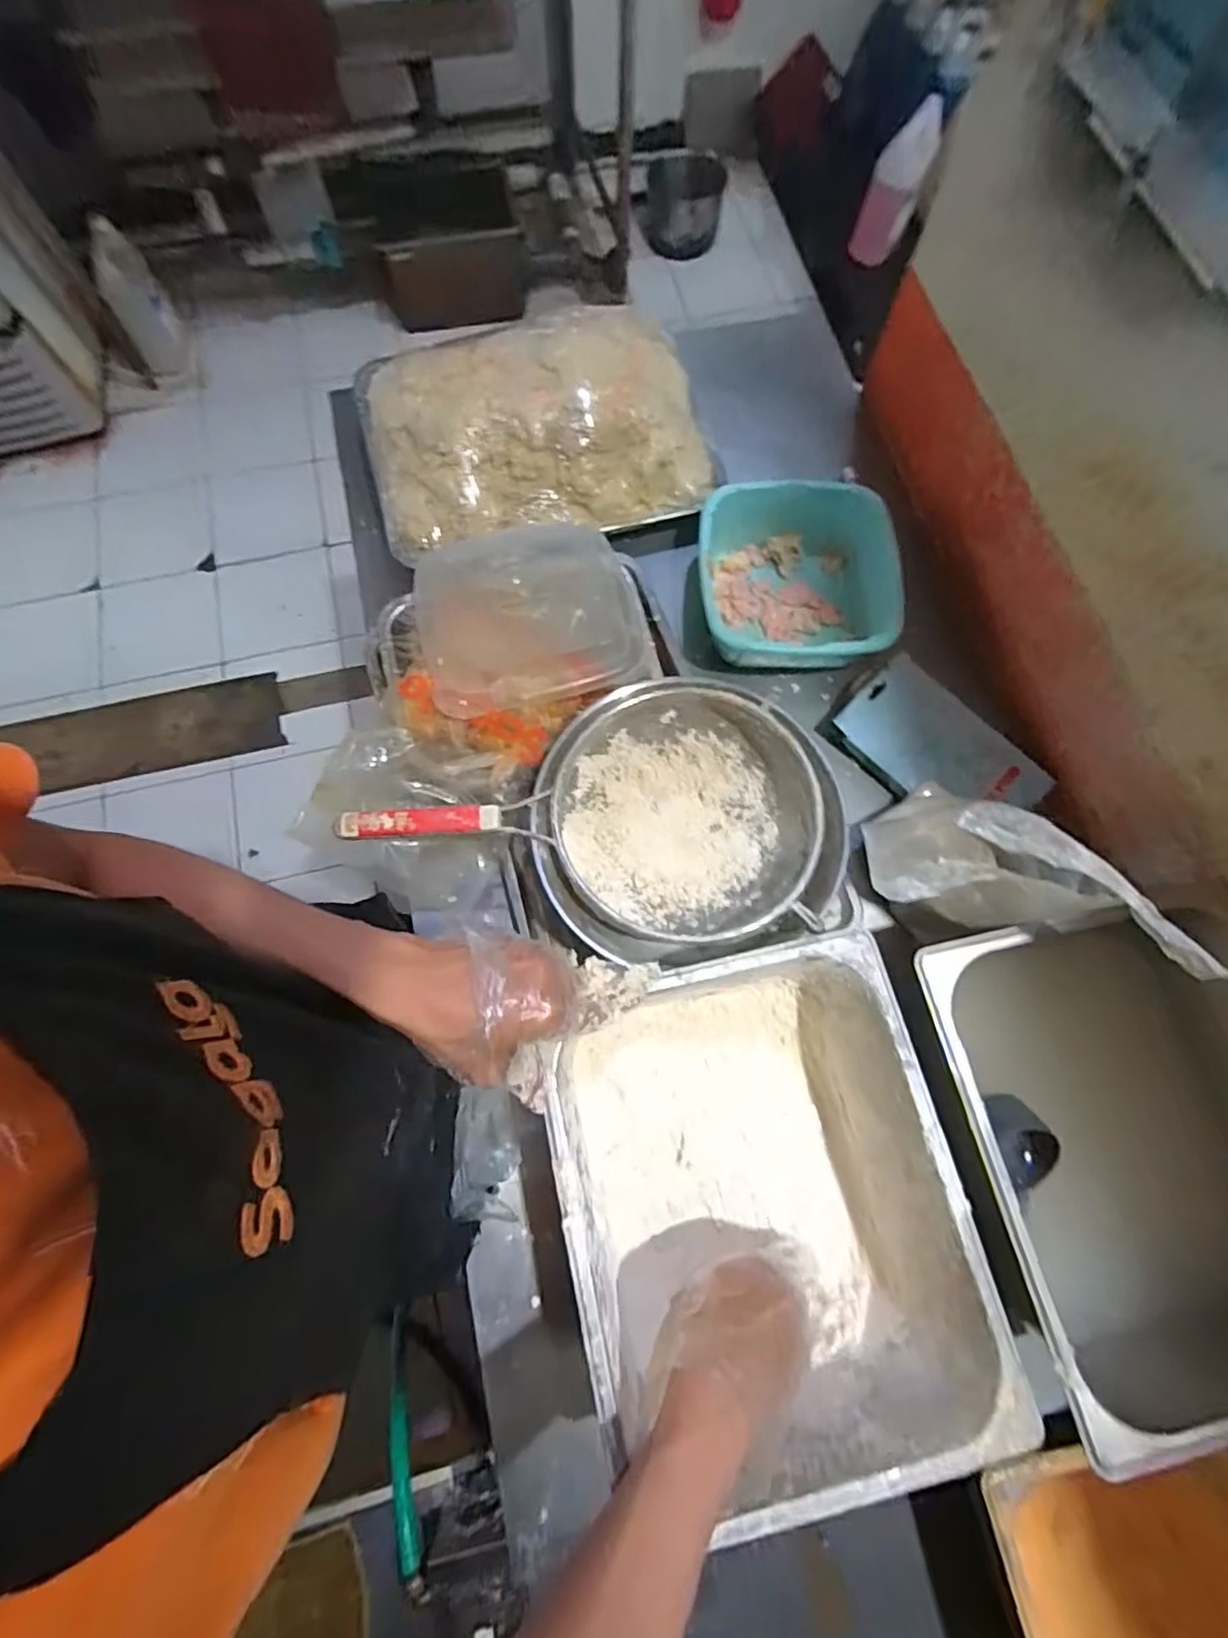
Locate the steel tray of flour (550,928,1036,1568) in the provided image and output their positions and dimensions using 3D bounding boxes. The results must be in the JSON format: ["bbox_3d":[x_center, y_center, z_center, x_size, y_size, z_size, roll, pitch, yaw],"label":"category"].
[{"bbox_3d":[0.102,0.279,0.494,0.263,0.150,0.317,-13,74,-5],"label":"steel tray of flour"}]

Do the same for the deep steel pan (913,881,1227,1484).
[{"bbox_3d":[0.395,0.241,0.514,0.295,0.168,0.333,-8,74,-3],"label":"deep steel pan"}]

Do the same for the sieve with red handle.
[{"bbox_3d":[-0.003,0.004,0.567,0.372,0.072,0.226,-6,74,-3],"label":"sieve with red handle"}]

